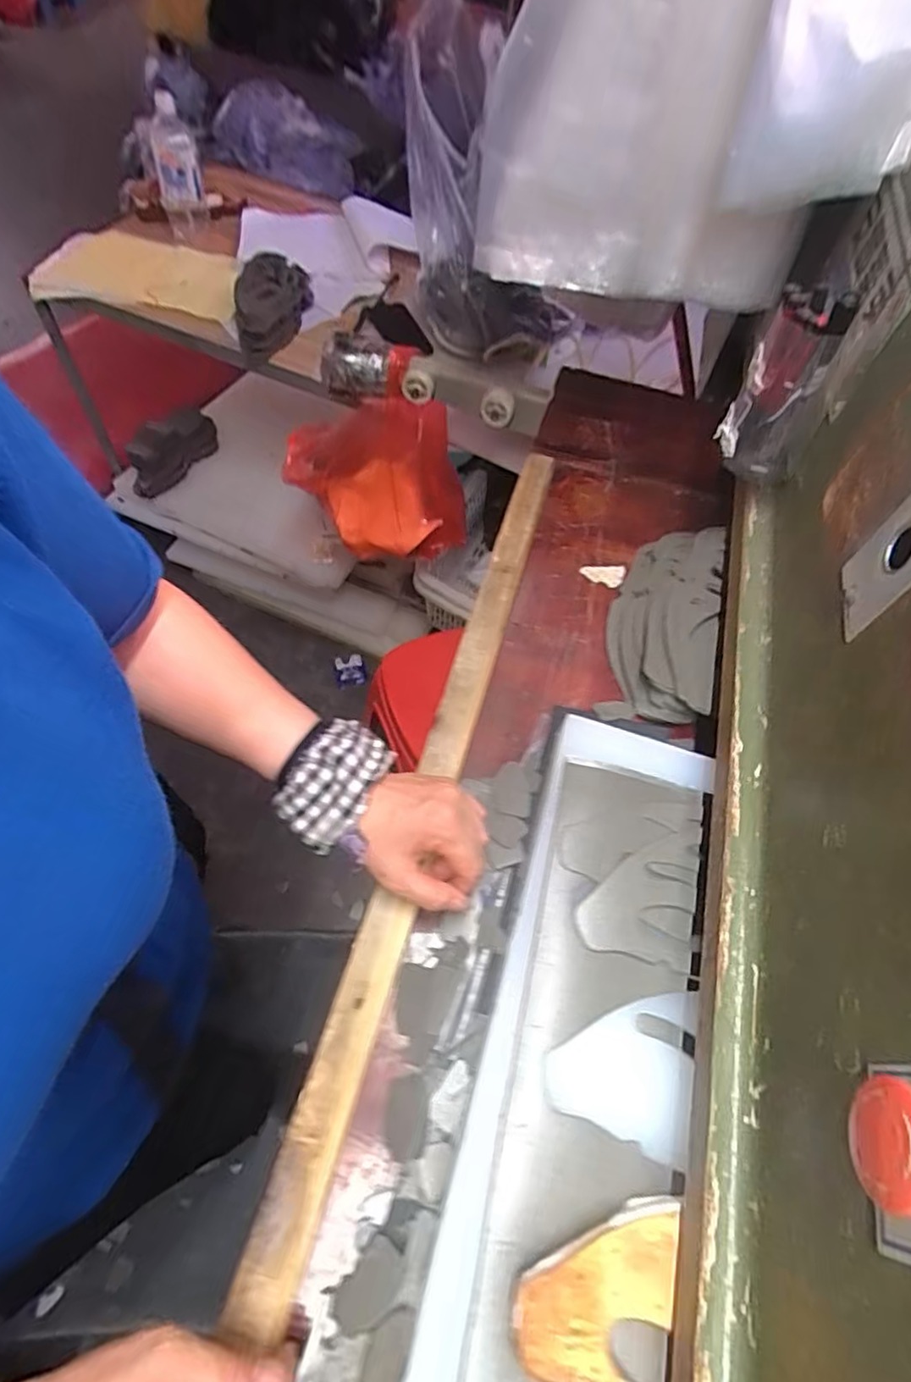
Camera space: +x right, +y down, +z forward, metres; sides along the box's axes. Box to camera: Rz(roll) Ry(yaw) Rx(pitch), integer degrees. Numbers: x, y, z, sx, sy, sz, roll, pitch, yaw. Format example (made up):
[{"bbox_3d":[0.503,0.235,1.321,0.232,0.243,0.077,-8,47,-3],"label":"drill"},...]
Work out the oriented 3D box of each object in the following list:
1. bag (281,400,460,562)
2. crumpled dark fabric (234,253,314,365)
[{"bbox_3d":[-0.133,-0.364,1.048,0.302,0.285,0.138,18,60,8],"label":"bag"},{"bbox_3d":[-0.308,-0.647,1.076,0.130,0.106,0.161,-8,60,-7],"label":"crumpled dark fabric"}]

